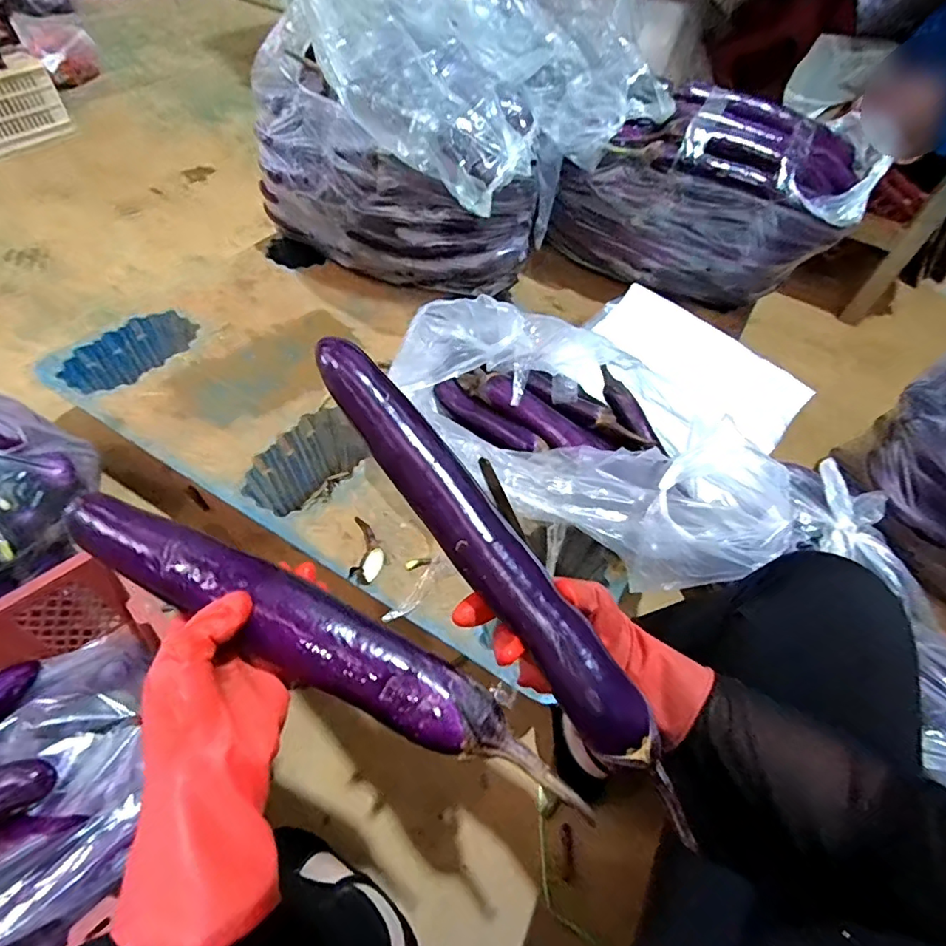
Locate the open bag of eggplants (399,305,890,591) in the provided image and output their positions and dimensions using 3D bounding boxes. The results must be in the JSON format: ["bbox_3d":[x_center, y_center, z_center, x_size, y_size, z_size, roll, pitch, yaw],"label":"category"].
[{"bbox_3d":[0.136,-0.050,0.723,0.517,0.182,0.293,37,58,20],"label":"open bag of eggplants"}]

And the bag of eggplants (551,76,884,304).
[{"bbox_3d":[0.413,-0.507,1.003,0.505,0.323,0.185,19,54,8],"label":"bag of eggplants"}]

